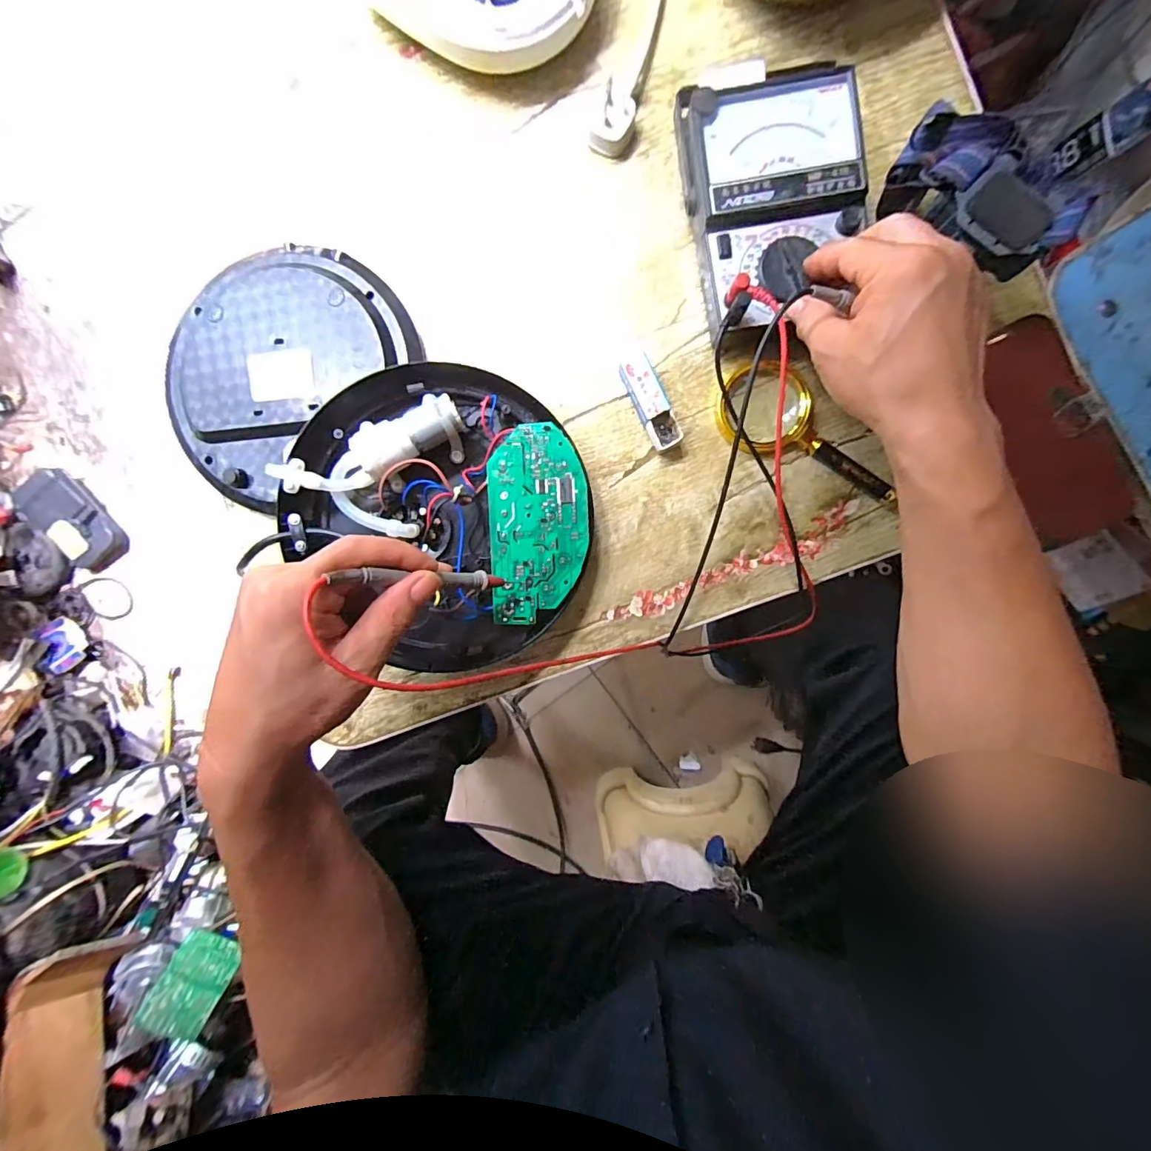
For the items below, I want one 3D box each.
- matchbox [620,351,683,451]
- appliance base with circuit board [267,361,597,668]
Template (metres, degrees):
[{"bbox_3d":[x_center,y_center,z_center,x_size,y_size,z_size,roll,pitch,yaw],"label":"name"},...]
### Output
[{"bbox_3d":[0.058,-0.133,0.382,0.023,0.020,0.073,-26,90,4],"label":"matchbox"},{"bbox_3d":[-0.089,-0.049,0.374,0.193,0.066,0.223,-42,89,4],"label":"appliance base with circuit board"}]

